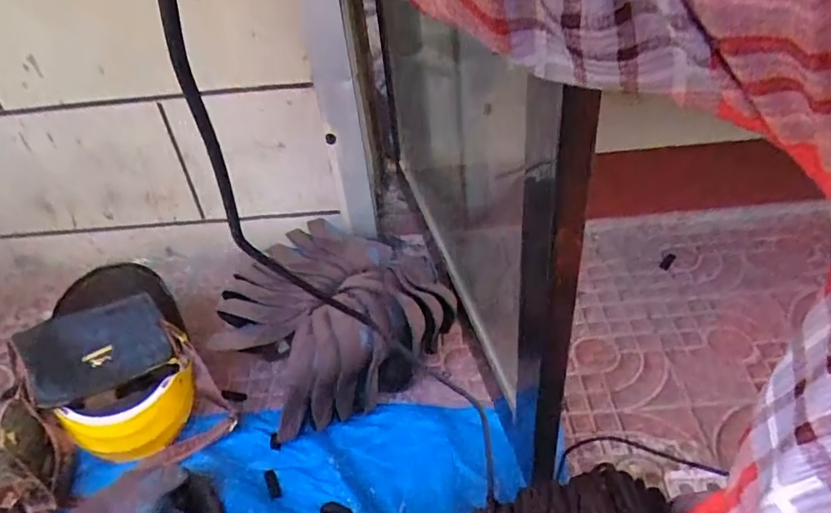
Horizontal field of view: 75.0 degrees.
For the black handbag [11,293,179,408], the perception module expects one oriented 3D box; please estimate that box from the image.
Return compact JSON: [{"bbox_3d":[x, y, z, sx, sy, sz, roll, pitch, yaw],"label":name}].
[{"bbox_3d":[-0.520,0.144,0.885,0.205,0.024,0.151,-16,62,-39],"label":"black handbag"}]

